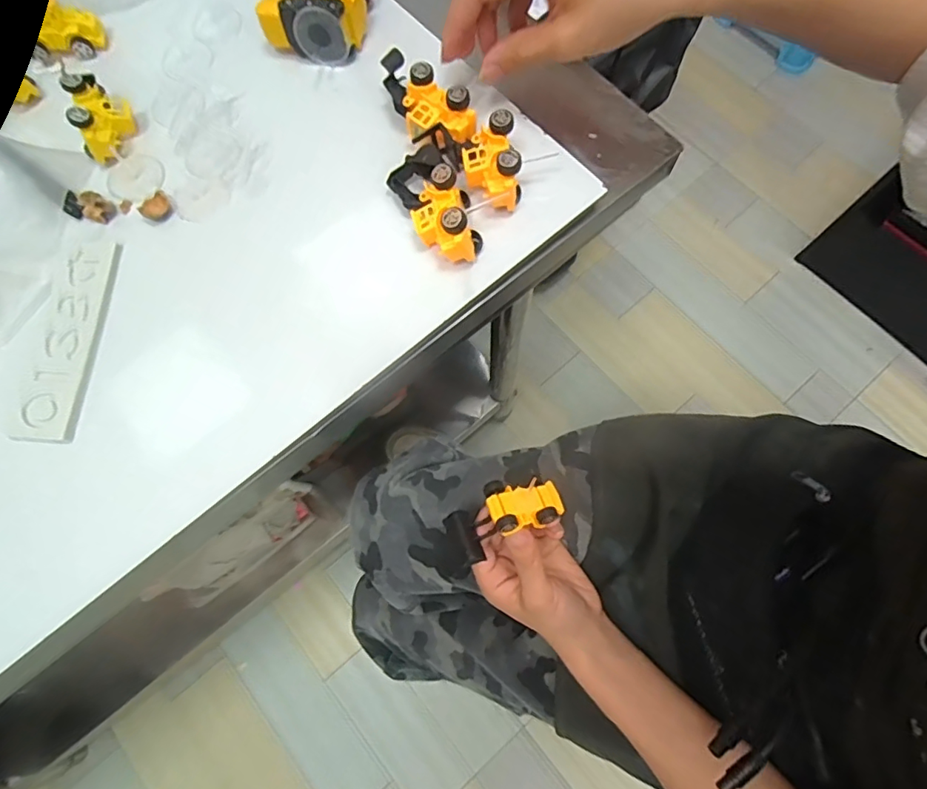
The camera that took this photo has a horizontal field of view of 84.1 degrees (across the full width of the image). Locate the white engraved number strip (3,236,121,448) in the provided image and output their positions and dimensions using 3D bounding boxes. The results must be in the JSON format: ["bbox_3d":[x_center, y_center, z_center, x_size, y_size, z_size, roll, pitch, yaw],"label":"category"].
[{"bbox_3d":[-0.248,-0.036,0.324,0.039,0.006,0.131,1,74,1],"label":"white engraved number strip"}]

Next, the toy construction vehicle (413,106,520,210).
[{"bbox_3d":[0.018,-0.145,0.327,0.033,0.034,0.050,-12,74,-2],"label":"toy construction vehicle"}]

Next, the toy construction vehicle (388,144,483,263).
[{"bbox_3d":[-0.016,-0.123,0.323,0.039,0.034,0.080,-27,75,-7],"label":"toy construction vehicle"}]

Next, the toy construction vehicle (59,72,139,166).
[{"bbox_3d":[-0.252,-0.193,0.356,0.031,0.033,0.058,-5,74,0],"label":"toy construction vehicle"}]

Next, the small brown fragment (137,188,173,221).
[{"bbox_3d":[-0.207,-0.127,0.348,0.015,0.006,0.021,30,77,9],"label":"small brown fragment"}]

